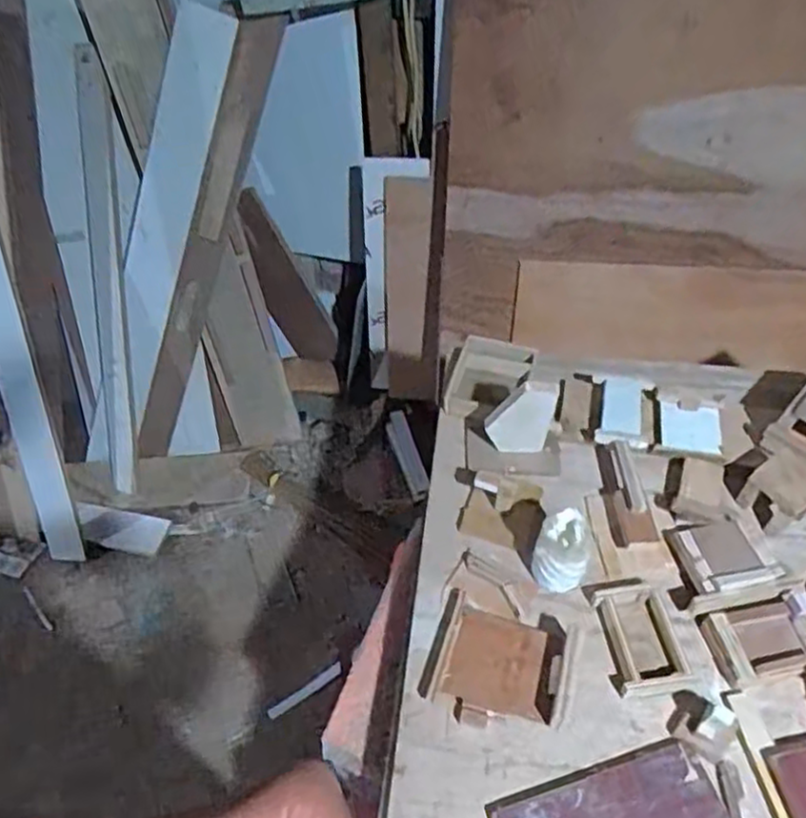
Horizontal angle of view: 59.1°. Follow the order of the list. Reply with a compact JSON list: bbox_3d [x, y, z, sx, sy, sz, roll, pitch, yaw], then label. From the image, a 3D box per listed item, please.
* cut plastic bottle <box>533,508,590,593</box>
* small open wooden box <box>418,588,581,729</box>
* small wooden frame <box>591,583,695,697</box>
[{"bbox_3d":[0.190,0.168,0.847,0.067,0.103,0.065,-1,53,1],"label":"cut plastic bottle"},{"bbox_3d":[0.109,0.275,0.793,0.162,0.041,0.148,9,49,9],"label":"small open wooden box"},{"bbox_3d":[0.272,0.262,0.808,0.082,0.035,0.121,-7,49,-5],"label":"small wooden frame"}]

